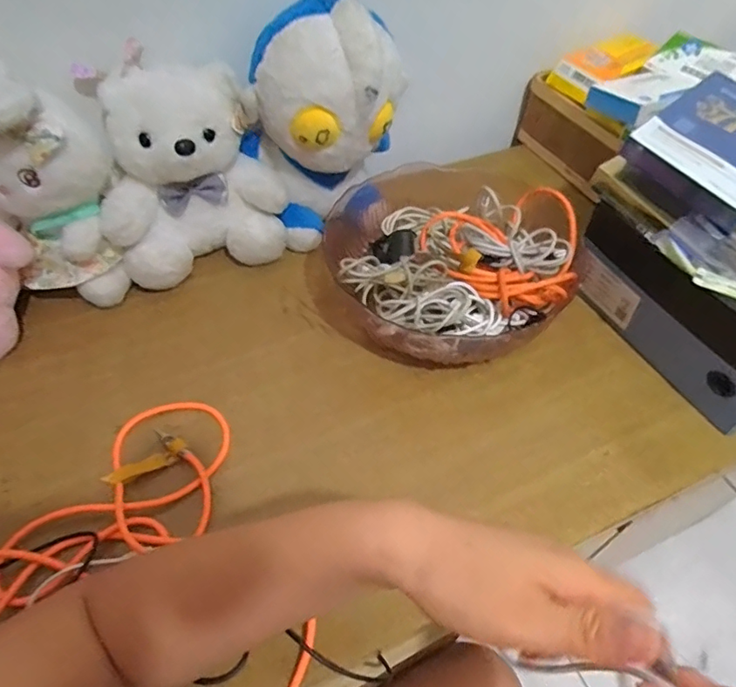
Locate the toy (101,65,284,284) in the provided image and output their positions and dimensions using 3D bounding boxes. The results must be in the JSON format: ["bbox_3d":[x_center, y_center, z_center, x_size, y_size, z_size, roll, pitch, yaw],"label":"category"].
[{"bbox_3d":[-0.183,-0.161,0.528,0.164,0.207,0.093,-19,53,-15],"label":"toy"}]

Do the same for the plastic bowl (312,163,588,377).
[{"bbox_3d":[0.071,-0.089,0.544,0.253,0.106,0.246,0,51,0],"label":"plastic bowl"}]

